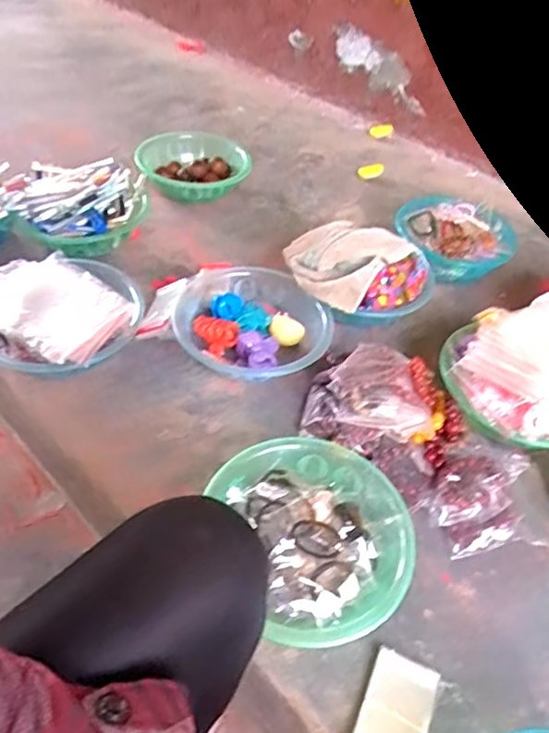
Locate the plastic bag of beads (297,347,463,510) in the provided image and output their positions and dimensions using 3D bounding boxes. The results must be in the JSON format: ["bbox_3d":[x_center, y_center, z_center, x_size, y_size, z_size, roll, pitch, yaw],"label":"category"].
[{"bbox_3d":[0.149,0.056,0.767,0.213,0.092,0.186,26,50,16],"label":"plastic bag of beads"}]

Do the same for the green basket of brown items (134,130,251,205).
[{"bbox_3d":[-0.169,-0.418,1.196,0.226,0.097,0.185,-1,46,-9],"label":"green basket of brown items"}]

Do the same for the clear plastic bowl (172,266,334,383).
[{"bbox_3d":[-0.039,-0.065,0.884,0.252,0.086,0.216,29,51,19],"label":"clear plastic bowl"}]

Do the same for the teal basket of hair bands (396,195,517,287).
[{"bbox_3d":[0.343,-0.245,1.088,0.209,0.083,0.198,4,46,-4],"label":"teal basket of hair bands"}]

